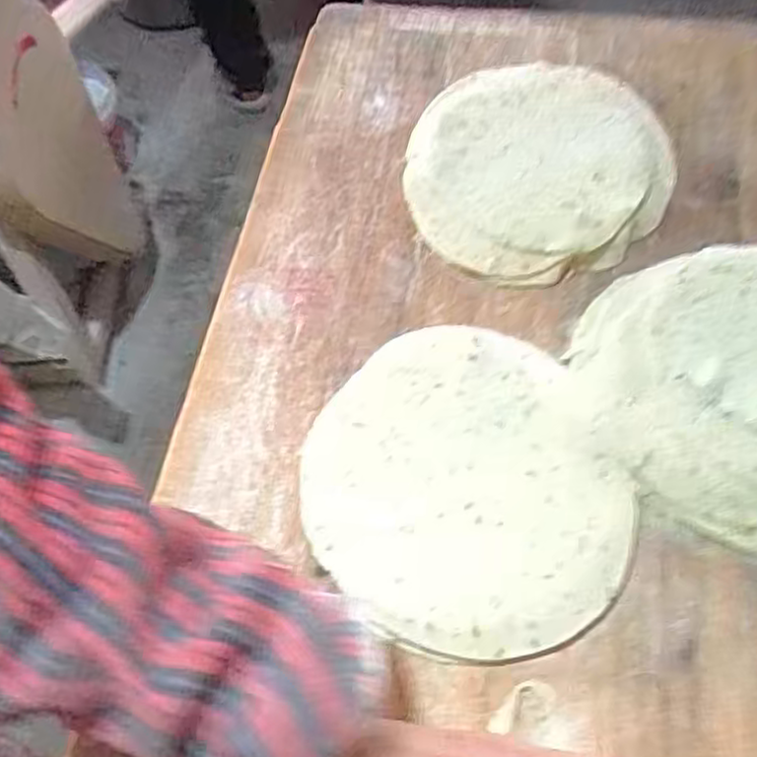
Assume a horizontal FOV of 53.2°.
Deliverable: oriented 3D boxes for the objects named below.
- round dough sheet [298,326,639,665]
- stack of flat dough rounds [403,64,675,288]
[{"bbox_3d":[0.039,0.053,0.380,0.148,0.016,0.168,-20,61,-8],"label":"round dough sheet"},{"bbox_3d":[0.098,-0.135,0.472,0.157,0.024,0.166,-5,60,0],"label":"stack of flat dough rounds"}]

